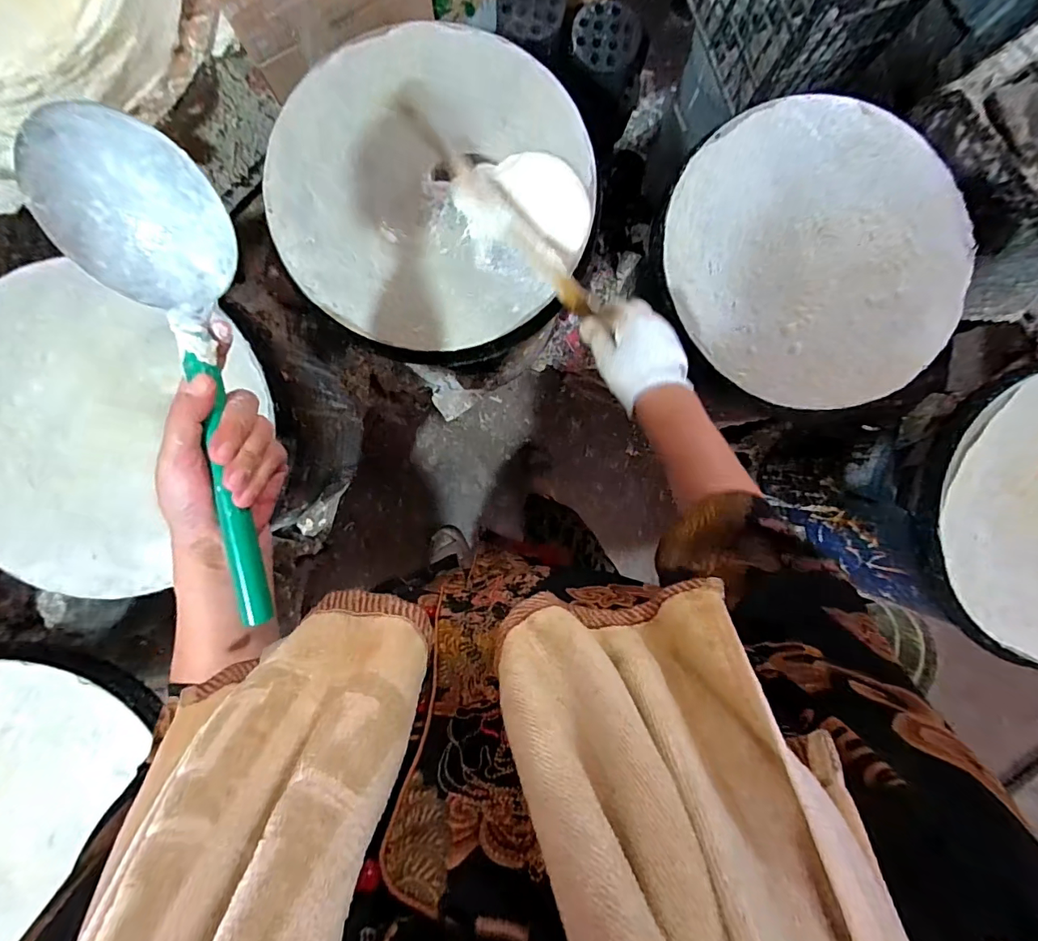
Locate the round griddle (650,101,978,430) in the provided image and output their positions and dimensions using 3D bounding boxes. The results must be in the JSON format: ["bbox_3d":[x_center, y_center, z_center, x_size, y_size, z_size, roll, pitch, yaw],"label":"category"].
[{"bbox_3d":[0.348,-0.256,0.561,0.352,0.032,0.375,2,91,-3],"label":"round griddle"}]

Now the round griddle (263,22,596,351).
[{"bbox_3d":[-0.102,-0.327,0.527,0.353,0.053,0.363,0,91,-3],"label":"round griddle"}]

